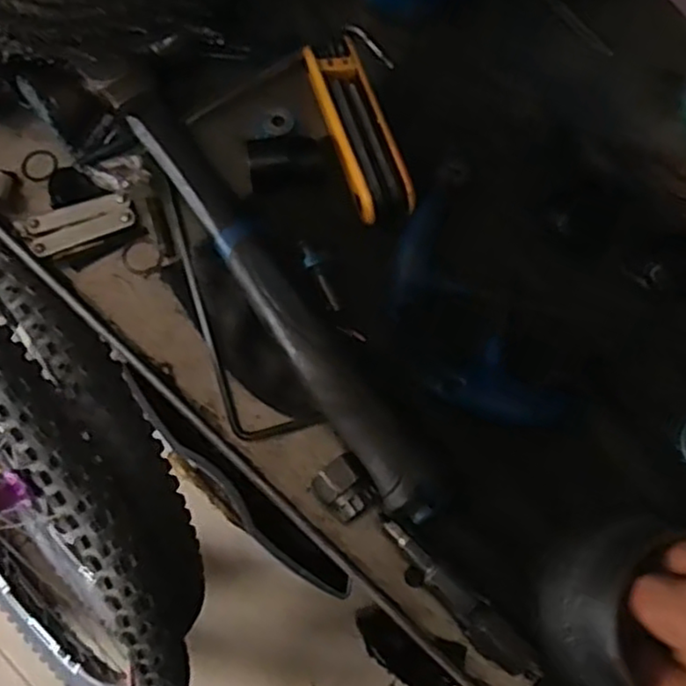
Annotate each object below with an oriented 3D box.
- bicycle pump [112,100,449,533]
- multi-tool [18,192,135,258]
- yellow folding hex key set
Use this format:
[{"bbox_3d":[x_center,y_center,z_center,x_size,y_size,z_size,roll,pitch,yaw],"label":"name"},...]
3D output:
[{"bbox_3d":[-0.039,-0.026,0.397,0.029,0.037,0.287,-33,76,-9],"label":"bicycle pump"},{"bbox_3d":[-0.159,-0.072,0.426,0.064,0.014,0.024,-22,74,-6],"label":"multi-tool"},{"bbox_3d":[0.009,-0.133,0.440,0.037,0.021,0.125,-17,74,-5],"label":"yellow folding hex key set"}]

